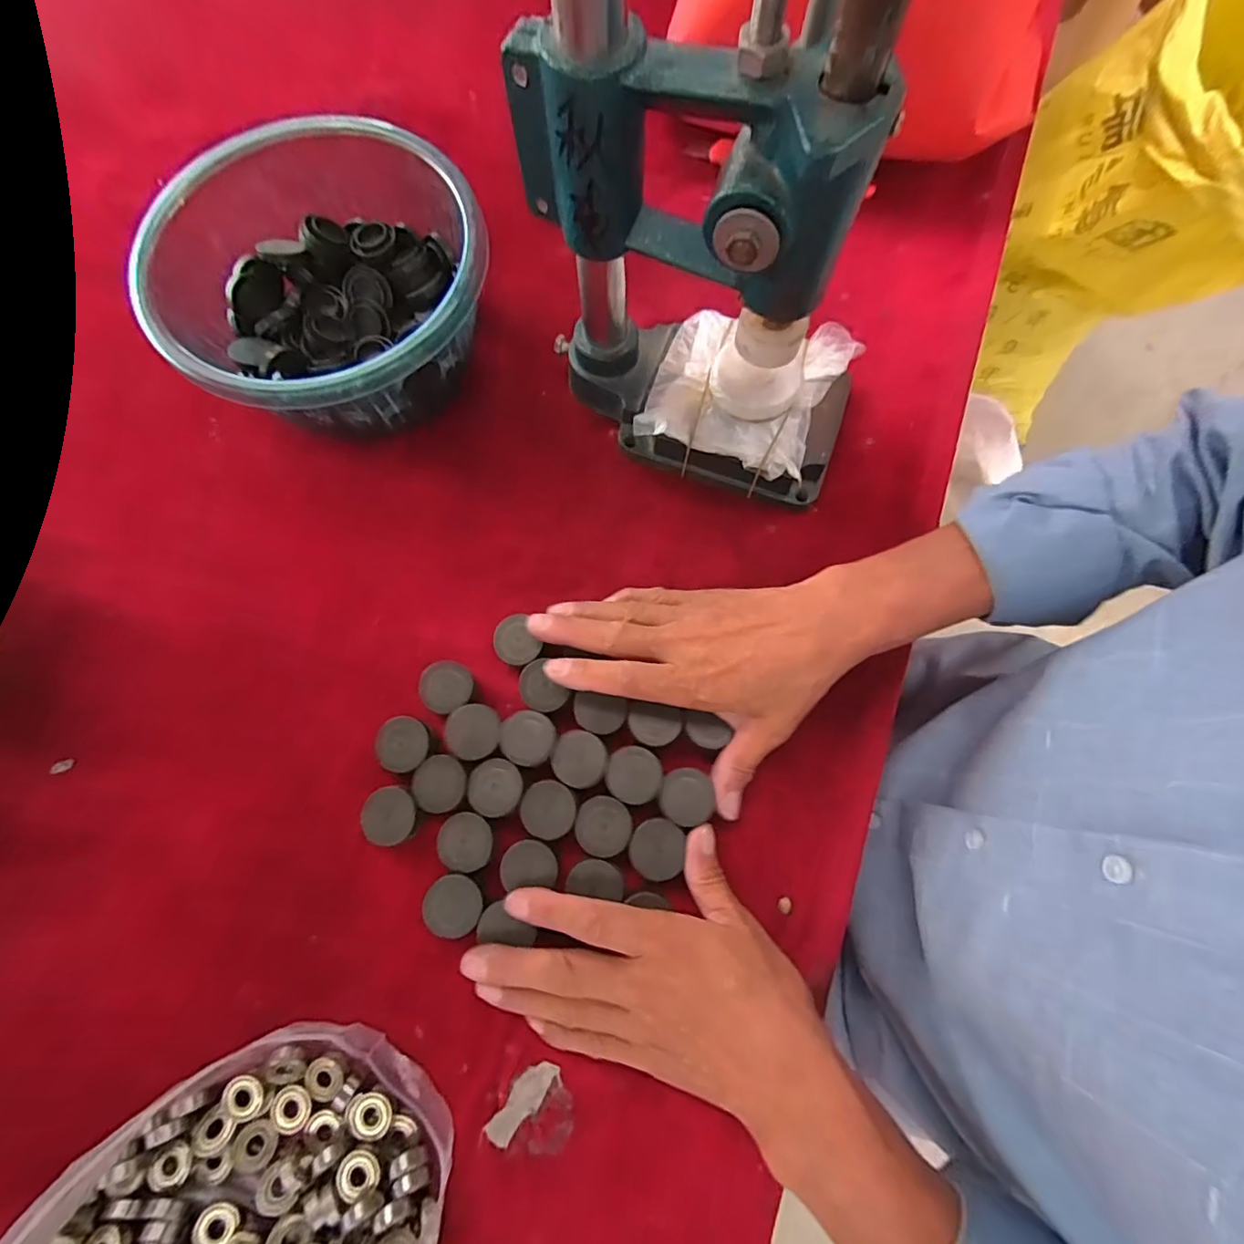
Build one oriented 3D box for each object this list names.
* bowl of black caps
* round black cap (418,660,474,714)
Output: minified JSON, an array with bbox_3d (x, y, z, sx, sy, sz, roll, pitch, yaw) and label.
[{"bbox_3d":[-0.199,-0.225,0.386,0.206,0.092,0.204,0,75,1],"label":"bowl of black caps"},{"bbox_3d":[-0.109,0.041,0.350,0.030,0.018,0.032,0,75,1],"label":"round black cap"}]

